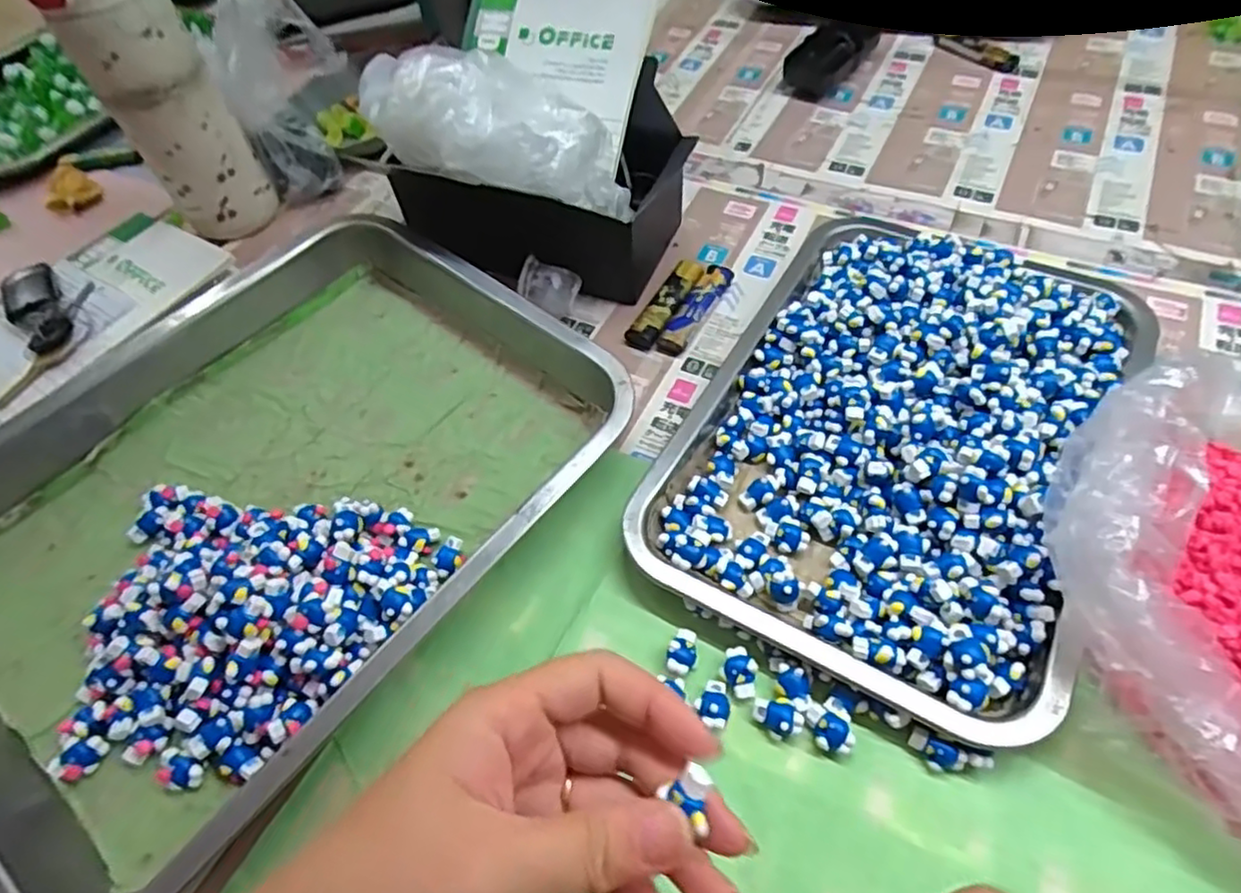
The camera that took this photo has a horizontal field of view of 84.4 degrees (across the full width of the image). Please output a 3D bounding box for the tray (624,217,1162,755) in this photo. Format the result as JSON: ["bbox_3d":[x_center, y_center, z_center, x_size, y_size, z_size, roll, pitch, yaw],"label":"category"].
[{"bbox_3d":[0.155,-0.020,0.376,0.204,0.041,0.295,24,60,21],"label":"tray"}]

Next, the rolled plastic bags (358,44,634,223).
[{"bbox_3d":[-0.073,-0.196,0.430,0.172,0.060,0.071,19,56,-5],"label":"rolled plastic bags"}]

